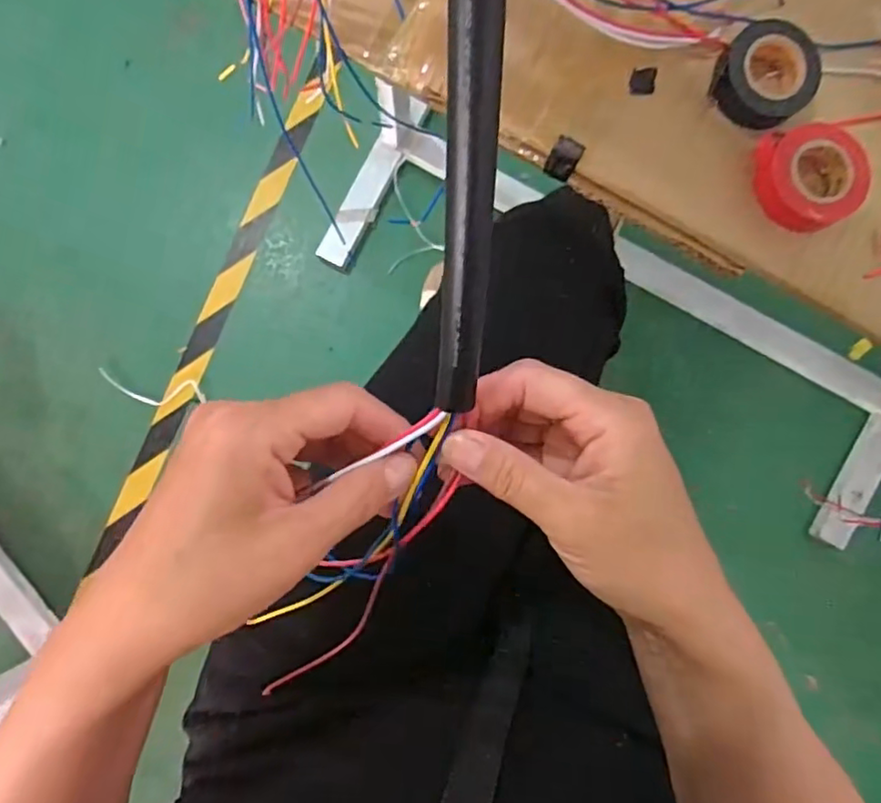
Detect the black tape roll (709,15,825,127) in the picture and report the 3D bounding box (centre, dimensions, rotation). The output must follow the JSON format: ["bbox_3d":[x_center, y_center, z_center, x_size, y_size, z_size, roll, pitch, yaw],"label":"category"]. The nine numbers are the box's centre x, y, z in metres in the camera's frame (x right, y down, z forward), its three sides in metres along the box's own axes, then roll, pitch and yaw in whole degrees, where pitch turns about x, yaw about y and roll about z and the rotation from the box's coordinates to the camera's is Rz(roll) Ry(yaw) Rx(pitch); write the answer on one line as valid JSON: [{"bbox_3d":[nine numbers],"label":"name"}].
[{"bbox_3d":[0.189,-0.191,0.359,0.055,0.023,0.055,0,87,-1],"label":"black tape roll"}]

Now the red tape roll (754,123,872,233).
[{"bbox_3d":[0.215,-0.128,0.360,0.054,0.024,0.058,0,87,-1],"label":"red tape roll"}]

